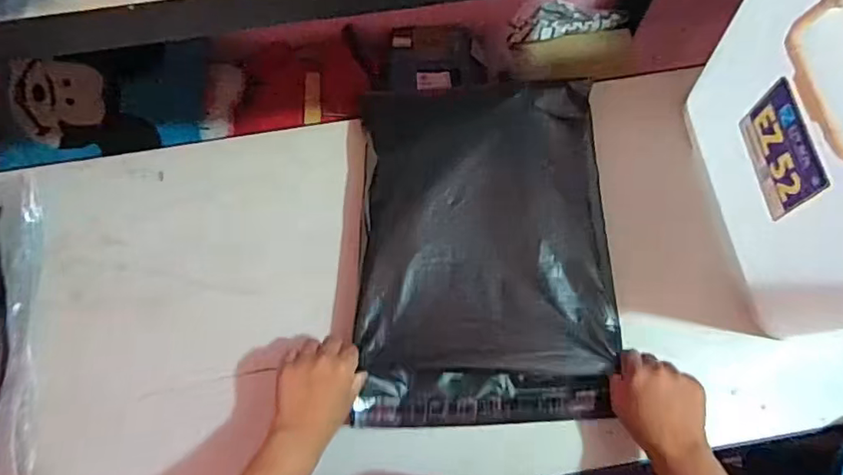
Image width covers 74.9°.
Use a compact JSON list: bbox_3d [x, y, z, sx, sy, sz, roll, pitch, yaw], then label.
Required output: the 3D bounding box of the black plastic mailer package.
[{"bbox_3d":[0.071,0.008,0.607,0.265,0.030,0.377,0,79,0],"label":"black plastic mailer package"}]

